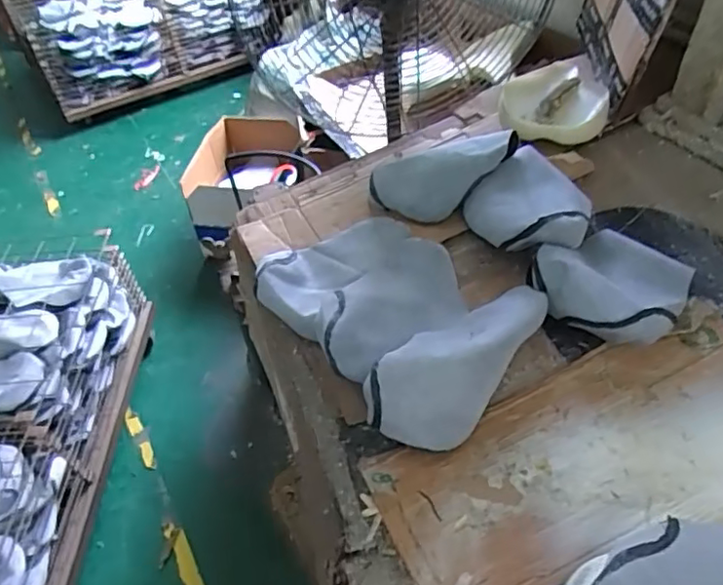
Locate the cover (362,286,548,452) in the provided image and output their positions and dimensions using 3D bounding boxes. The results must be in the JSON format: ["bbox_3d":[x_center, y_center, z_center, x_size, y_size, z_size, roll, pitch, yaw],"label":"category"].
[{"bbox_3d":[0.134,0.079,0.782,0.117,0.092,0.288,27,55,28],"label":"cover"}]

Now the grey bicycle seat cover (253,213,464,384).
[{"bbox_3d":[0.003,-0.021,0.913,0.275,0.065,0.273,-33,52,-23],"label":"grey bicycle seat cover"}]

